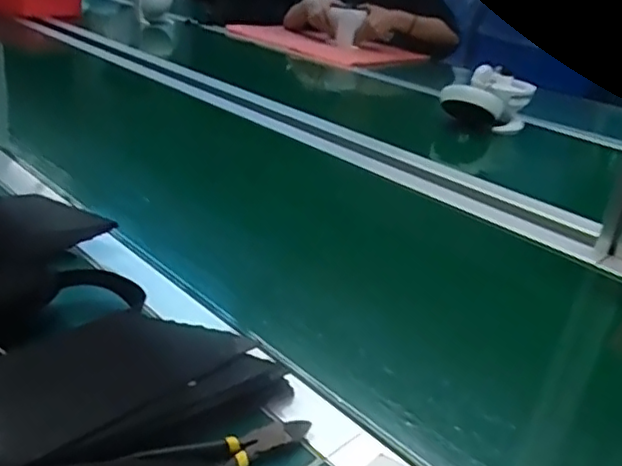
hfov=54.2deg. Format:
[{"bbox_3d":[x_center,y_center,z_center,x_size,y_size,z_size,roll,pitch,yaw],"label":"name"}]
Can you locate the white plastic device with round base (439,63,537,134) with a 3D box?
[{"bbox_3d":[0.329,-0.246,1.159,0.126,0.107,0.142,28,35,35],"label":"white plastic device with round base"}]

